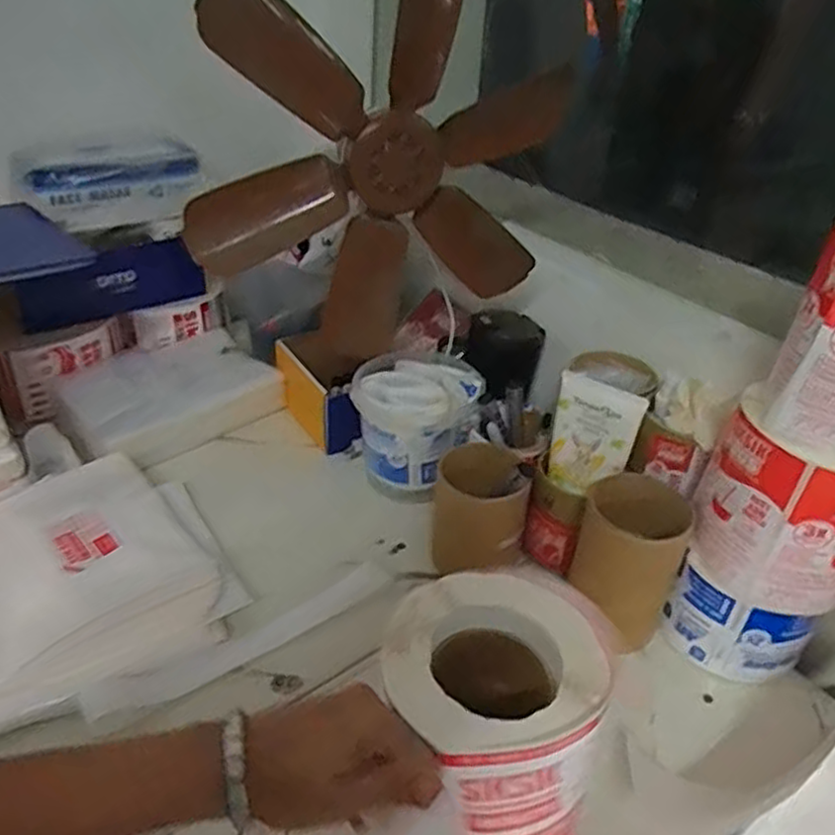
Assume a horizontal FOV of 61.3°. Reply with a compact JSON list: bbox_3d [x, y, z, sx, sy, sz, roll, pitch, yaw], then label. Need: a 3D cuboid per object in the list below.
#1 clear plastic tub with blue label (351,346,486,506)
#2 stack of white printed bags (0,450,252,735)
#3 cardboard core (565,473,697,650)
[{"bbox_3d":[0.000,0.008,0.750,0.123,0.123,0.133,2,34,-1],"label":"clear plastic tub with blue label"},{"bbox_3d":[-0.338,0.154,0.572,0.338,0.048,0.244,-20,40,-29],"label":"stack of white printed bags"},{"bbox_3d":[0.166,0.122,0.569,0.080,0.128,0.086,2,34,-1],"label":"cardboard core"}]

